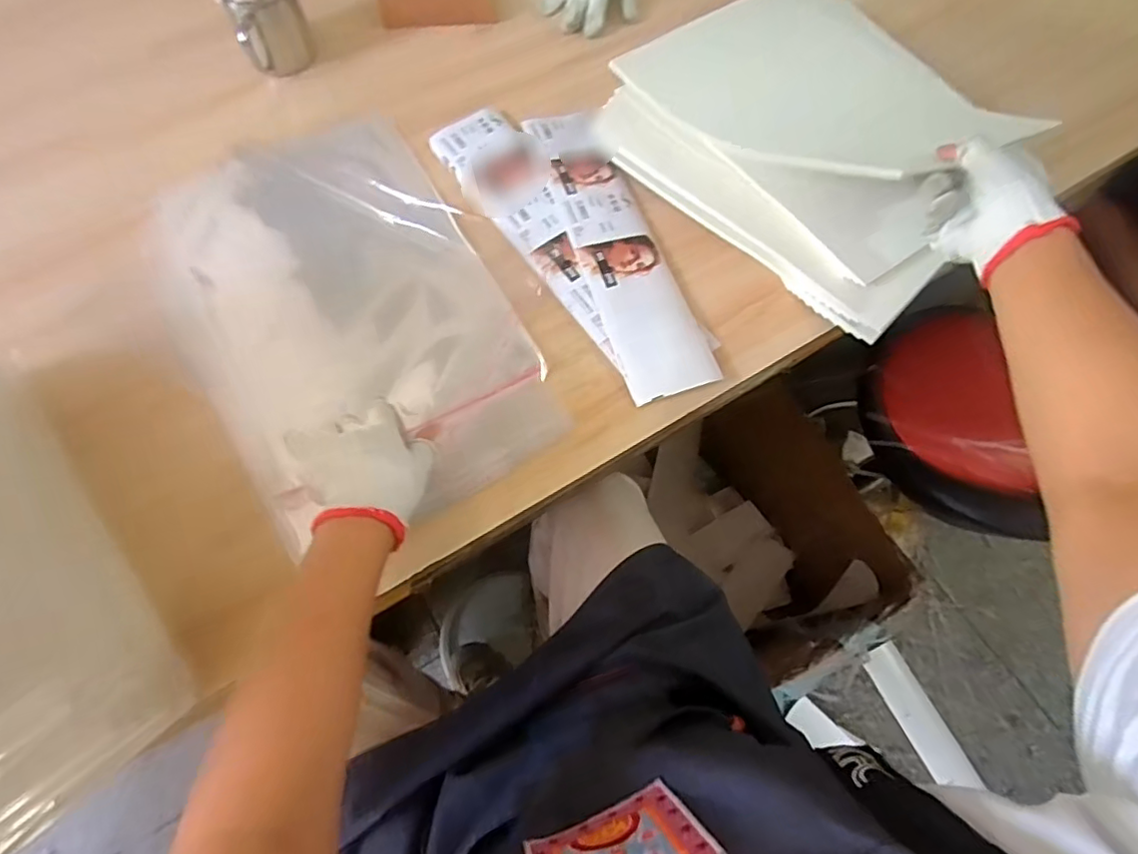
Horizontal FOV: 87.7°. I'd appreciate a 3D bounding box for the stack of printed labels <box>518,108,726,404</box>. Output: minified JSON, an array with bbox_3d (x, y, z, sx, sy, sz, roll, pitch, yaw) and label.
[{"bbox_3d":[0.050,-0.205,0.647,0.090,0.023,0.380,-17,71,-6],"label":"stack of printed labels"}]

